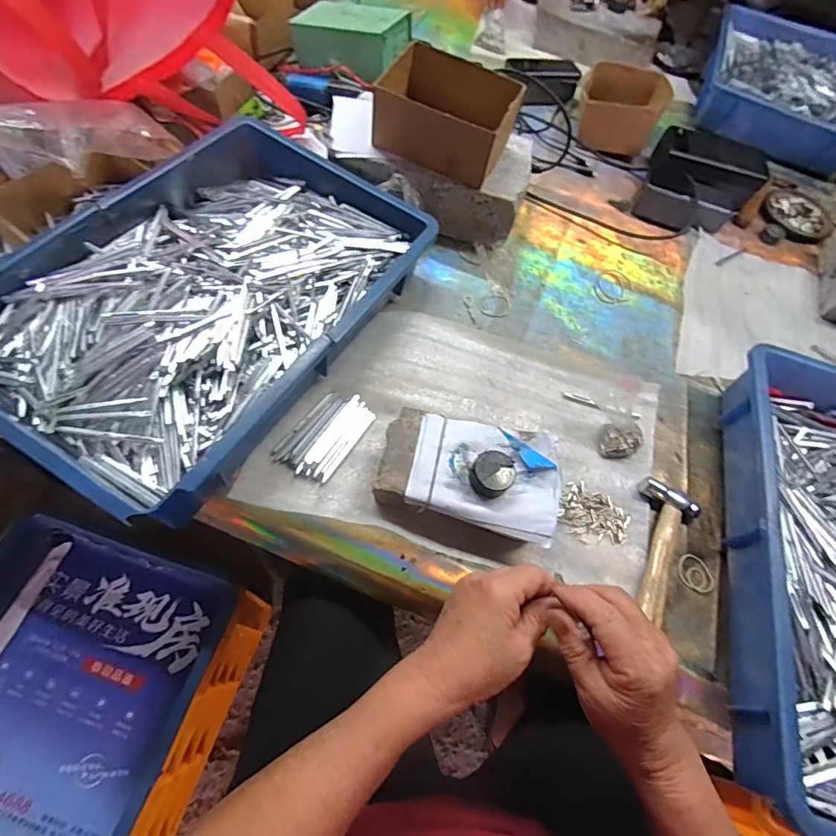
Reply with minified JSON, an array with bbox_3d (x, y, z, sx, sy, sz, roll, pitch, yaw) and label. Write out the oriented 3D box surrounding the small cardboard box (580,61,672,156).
[{"bbox_3d":[0.339,-0.515,0.776,0.135,0.075,0.145,13,61,-2],"label":"small cardboard box"}]

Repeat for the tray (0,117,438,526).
[{"bbox_3d":[-0.206,-0.128,0.471,0.290,0.070,0.426,30,62,8],"label":"tray"}]

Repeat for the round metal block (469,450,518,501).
[{"bbox_3d":[0.068,0.051,0.421,0.039,0.021,0.037,4,61,-7],"label":"round metal block"}]

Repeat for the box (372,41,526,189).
[{"bbox_3d":[0.035,-0.367,0.561,0.157,0.073,0.114,26,61,5],"label":"box"}]

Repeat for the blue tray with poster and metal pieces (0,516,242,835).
[{"bbox_3d":[-0.425,0.359,0.507,0.286,0.103,0.444,17,61,0],"label":"blue tray with poster and metal pieces"}]

